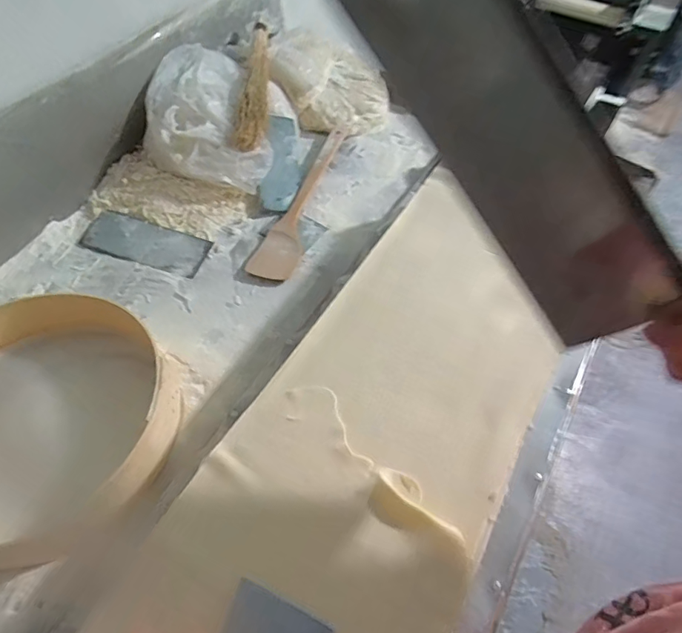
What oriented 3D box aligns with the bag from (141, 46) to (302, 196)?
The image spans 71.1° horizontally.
[{"bbox_3d":[-0.205,-0.346,0.812,0.205,0.116,0.255,18,56,9],"label":"bag"}]

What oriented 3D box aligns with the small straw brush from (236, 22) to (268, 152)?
[{"bbox_3d":[-0.148,-0.406,0.831,0.044,0.067,0.305,2,55,-2],"label":"small straw brush"}]

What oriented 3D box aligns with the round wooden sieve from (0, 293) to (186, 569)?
[{"bbox_3d":[-0.341,0.115,0.536,0.275,0.076,0.301,0,53,-1],"label":"round wooden sieve"}]

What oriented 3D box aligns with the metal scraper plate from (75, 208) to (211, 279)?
[{"bbox_3d":[-0.307,-0.116,0.748,0.197,0.007,0.072,17,66,10],"label":"metal scraper plate"}]

